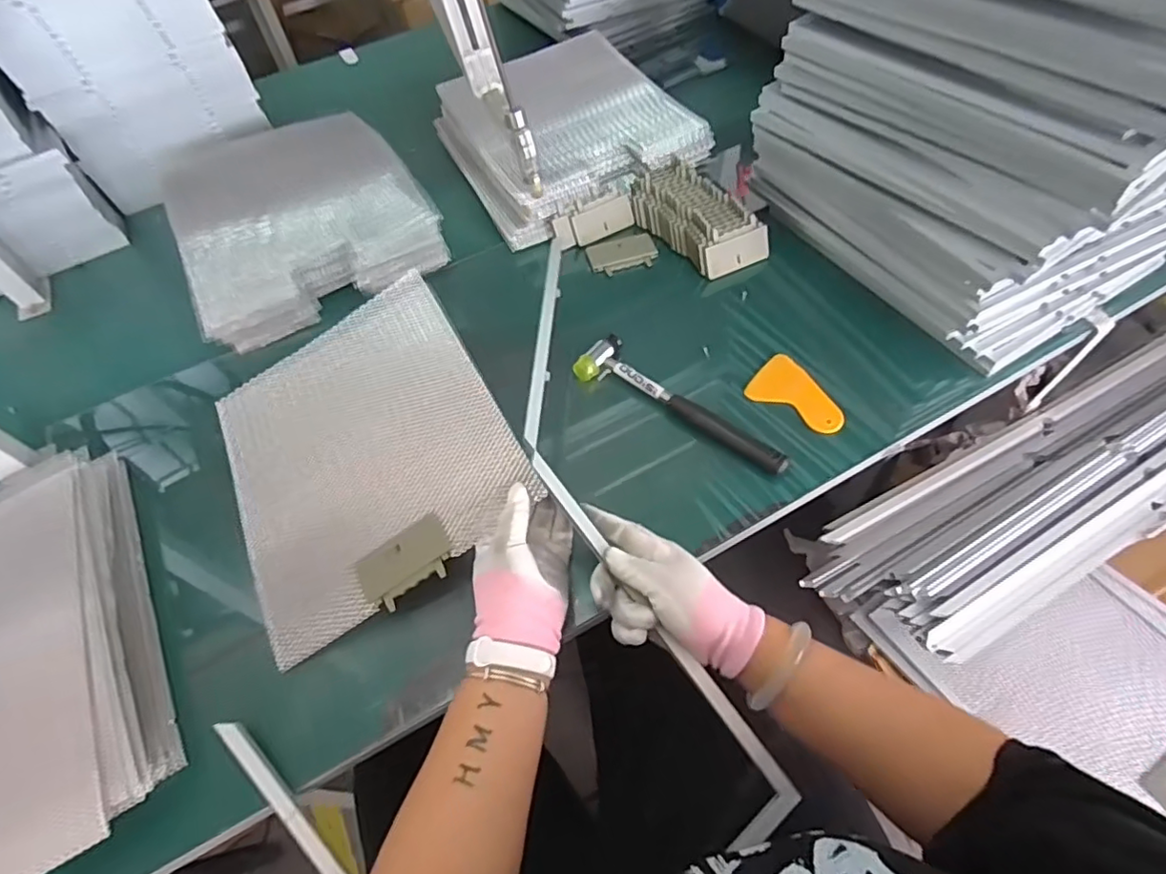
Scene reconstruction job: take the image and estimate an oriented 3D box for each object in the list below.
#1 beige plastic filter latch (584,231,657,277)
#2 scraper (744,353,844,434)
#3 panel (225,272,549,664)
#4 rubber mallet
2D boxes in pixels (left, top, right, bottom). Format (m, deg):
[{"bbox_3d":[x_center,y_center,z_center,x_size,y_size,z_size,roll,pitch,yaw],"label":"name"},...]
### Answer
[{"bbox_3d":[0.051,-0.236,0.766,0.085,0.014,0.052,-15,56,-5],"label":"beige plastic filter latch"},{"bbox_3d":[0.229,-0.046,0.628,0.099,0.011,0.065,31,64,23],"label":"scraper"},{"bbox_3d":[-0.218,0.008,0.583,0.272,0.013,0.309,-34,61,-1],"label":"panel"},{"bbox_3d":[0.104,-0.039,0.620,0.239,0.022,0.054,28,63,22],"label":"rubber mallet"}]

